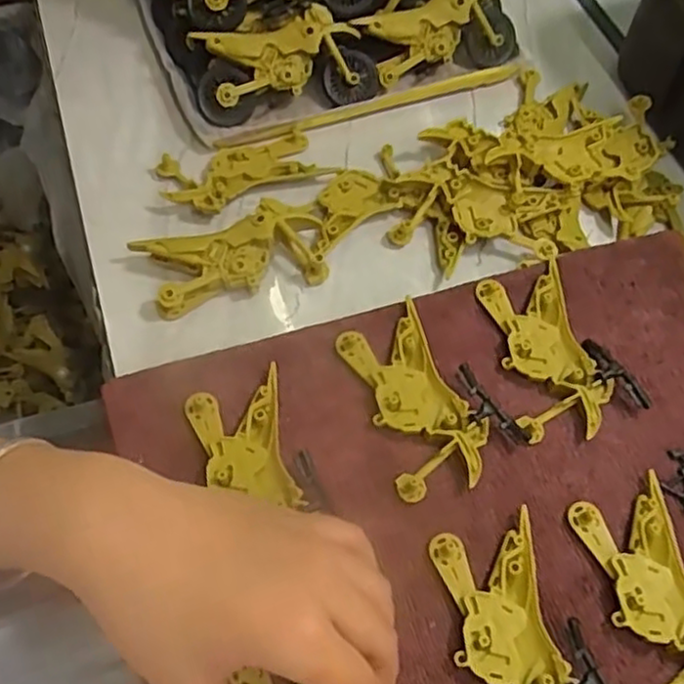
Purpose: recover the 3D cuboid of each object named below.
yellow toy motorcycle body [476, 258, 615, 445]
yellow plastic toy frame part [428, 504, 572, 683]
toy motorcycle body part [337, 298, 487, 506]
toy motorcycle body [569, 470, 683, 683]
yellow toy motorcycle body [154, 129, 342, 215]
[{"bbox_3d":[0.109,0.005,0.371,0.050,0.009,0.096,-6,62,-6],"label":"yellow toy motorcycle body"},{"bbox_3d":[0.071,0.130,0.301,0.049,0.007,0.098,-5,62,-6],"label":"yellow plastic toy frame part"},{"bbox_3d":[0.037,0.029,0.355,0.049,0.011,0.097,-18,64,-12],"label":"toy motorcycle body part"},{"bbox_3d":[0.142,0.114,0.313,0.048,0.009,0.101,-9,62,-8],"label":"toy motorcycle body"},{"bbox_3d":[-0.059,-0.106,0.425,0.101,0.013,0.048,-16,63,-11],"label":"yellow toy motorcycle body"}]

